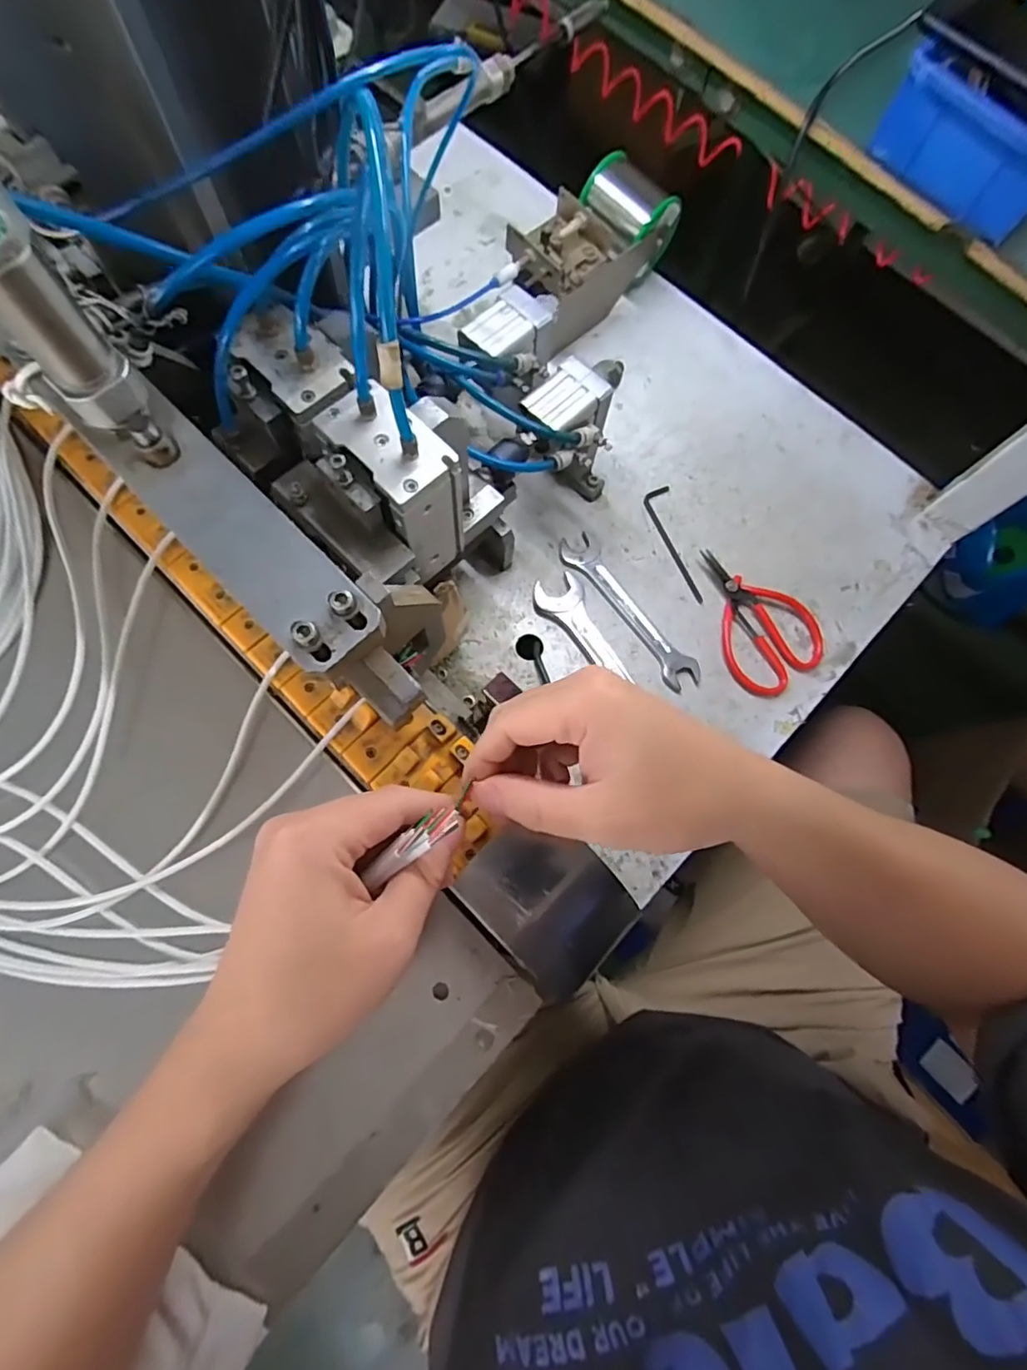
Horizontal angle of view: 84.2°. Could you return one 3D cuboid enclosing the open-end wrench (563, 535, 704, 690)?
[{"bbox_3d":[0.095,-0.062,0.469,0.032,0.006,0.155,-33,79,-11],"label":"open-end wrench"}]

